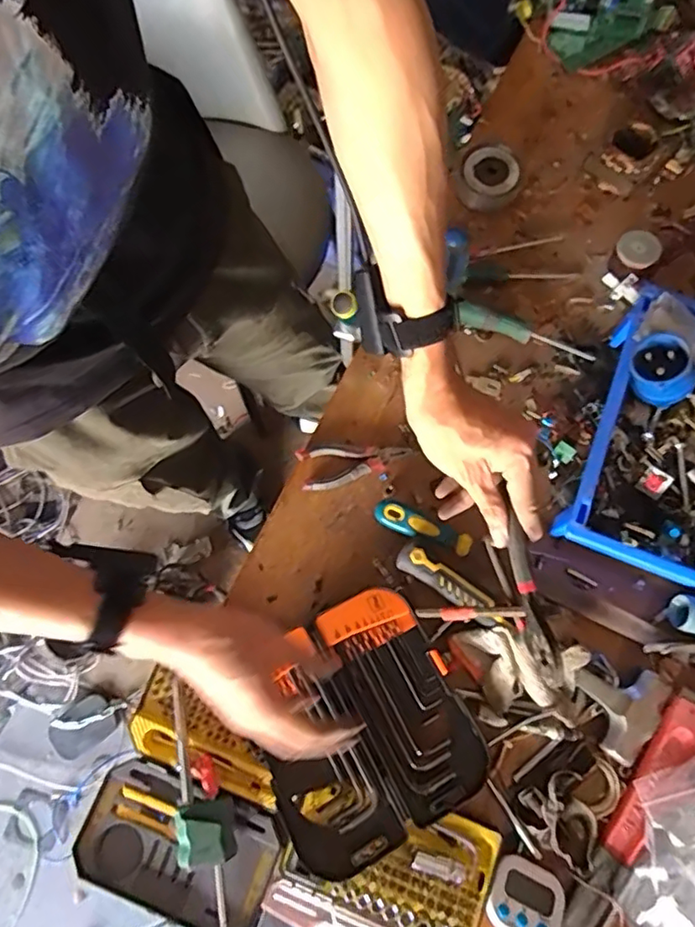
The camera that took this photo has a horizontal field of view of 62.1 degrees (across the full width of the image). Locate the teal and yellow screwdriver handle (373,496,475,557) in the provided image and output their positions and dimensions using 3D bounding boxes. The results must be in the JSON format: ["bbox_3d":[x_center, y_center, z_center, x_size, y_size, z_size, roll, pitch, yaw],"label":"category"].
[{"bbox_3d":[0.083,0.072,0.640,0.108,0.035,0.030,25,75,6],"label":"teal and yellow screwdriver handle"}]

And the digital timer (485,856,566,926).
[{"bbox_3d":[0.164,0.404,0.532,0.068,0.016,0.060,25,75,6],"label":"digital timer"}]

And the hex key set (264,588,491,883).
[{"bbox_3d":[0.011,0.256,0.564,0.197,0.026,0.210,-29,76,-8],"label":"hex key set"}]

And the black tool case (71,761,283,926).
[{"bbox_3d":[-0.161,0.360,0.549,0.185,0.023,0.116,20,75,5],"label":"black tool case"}]

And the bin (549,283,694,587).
[{"bbox_3d":[0.373,-0.023,0.617,0.220,0.086,0.311,25,75,6],"label":"bin"}]

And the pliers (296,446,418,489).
[{"bbox_3d":[0.009,-0.003,0.675,0.131,0.021,0.053,-9,74,-3],"label":"pliers"}]

